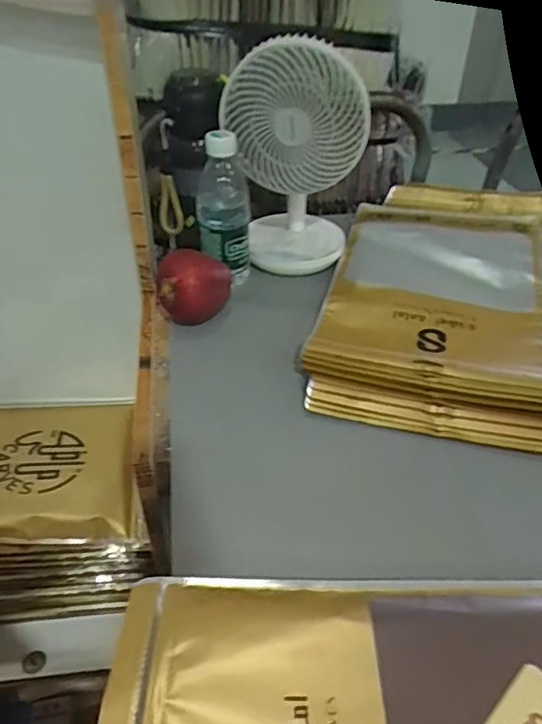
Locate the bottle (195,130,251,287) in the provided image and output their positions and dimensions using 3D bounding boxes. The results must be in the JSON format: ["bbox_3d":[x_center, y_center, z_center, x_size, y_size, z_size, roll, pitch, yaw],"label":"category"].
[{"bbox_3d":[-0.056,-0.174,0.643,0.062,0.167,0.067,-1,40,-2],"label":"bottle"}]

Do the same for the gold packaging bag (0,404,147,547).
[{"bbox_3d":[-0.334,0.135,0.713,0.324,0.036,0.225,-5,40,-7],"label":"gold packaging bag"}]

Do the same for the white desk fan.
[{"bbox_3d":[0.024,-0.242,0.659,0.154,0.235,0.120,-1,40,-2],"label":"white desk fan"}]

